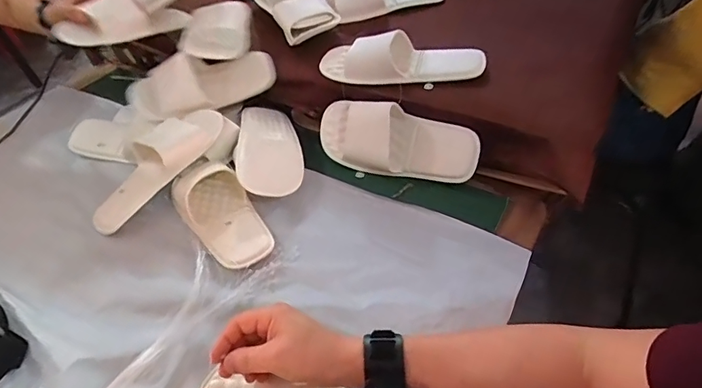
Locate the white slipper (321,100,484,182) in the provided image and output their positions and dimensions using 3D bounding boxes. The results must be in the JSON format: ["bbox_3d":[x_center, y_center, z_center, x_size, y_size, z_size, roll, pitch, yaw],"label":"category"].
[{"bbox_3d":[0.069,-0.080,0.696,0.238,0.102,0.046,12,12,14],"label":"white slipper"}]

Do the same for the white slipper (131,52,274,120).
[{"bbox_3d":[-0.243,-0.190,0.747,0.229,0.076,0.063,-16,46,-11],"label":"white slipper"}]

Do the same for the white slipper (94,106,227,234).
[{"bbox_3d":[-0.291,-0.044,0.677,0.229,0.061,0.087,-47,54,-3],"label":"white slipper"}]

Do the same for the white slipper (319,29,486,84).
[{"bbox_3d":[0.077,-0.208,0.705,0.239,0.047,0.078,9,46,13],"label":"white slipper"}]

